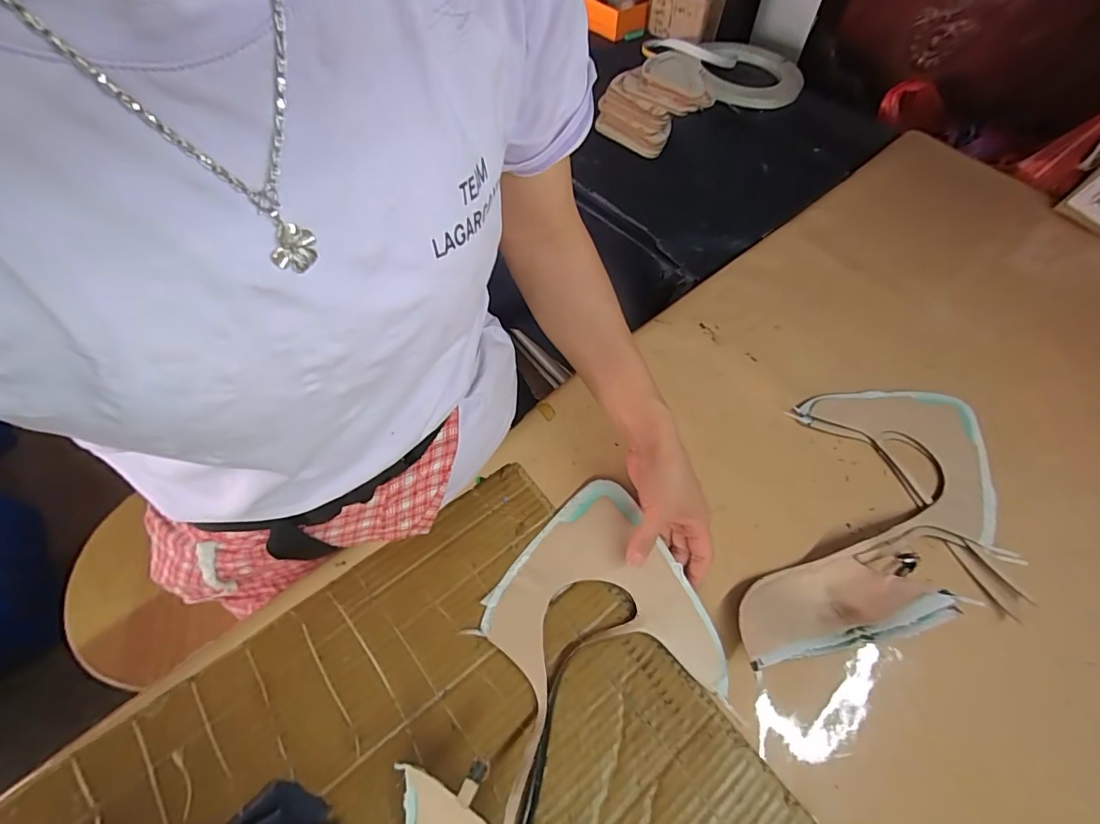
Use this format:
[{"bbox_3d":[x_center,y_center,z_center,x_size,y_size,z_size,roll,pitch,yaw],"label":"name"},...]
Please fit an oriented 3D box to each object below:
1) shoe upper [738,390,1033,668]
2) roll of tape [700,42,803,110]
[{"bbox_3d":[0.342,0.097,0.463,0.242,0.071,0.380,23,60,10],"label":"shoe upper"},{"bbox_3d":[0.395,-0.668,0.948,0.186,0.030,0.185,10,59,3],"label":"roll of tape"}]

